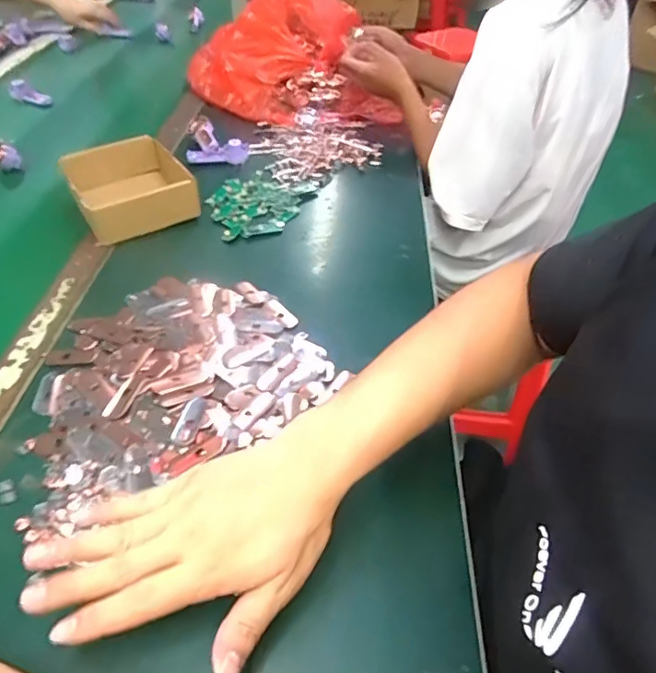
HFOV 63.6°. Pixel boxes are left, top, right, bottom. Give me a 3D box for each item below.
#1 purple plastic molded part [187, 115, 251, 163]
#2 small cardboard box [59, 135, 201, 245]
[{"bbox_3d":[-0.178,-0.316,0.849,0.093,0.032,0.103,-4,44,-6],"label":"purple plastic molded part"},{"bbox_3d":[-0.267,-0.204,0.720,0.144,0.058,0.169,-21,48,-22],"label":"small cardboard box"}]

